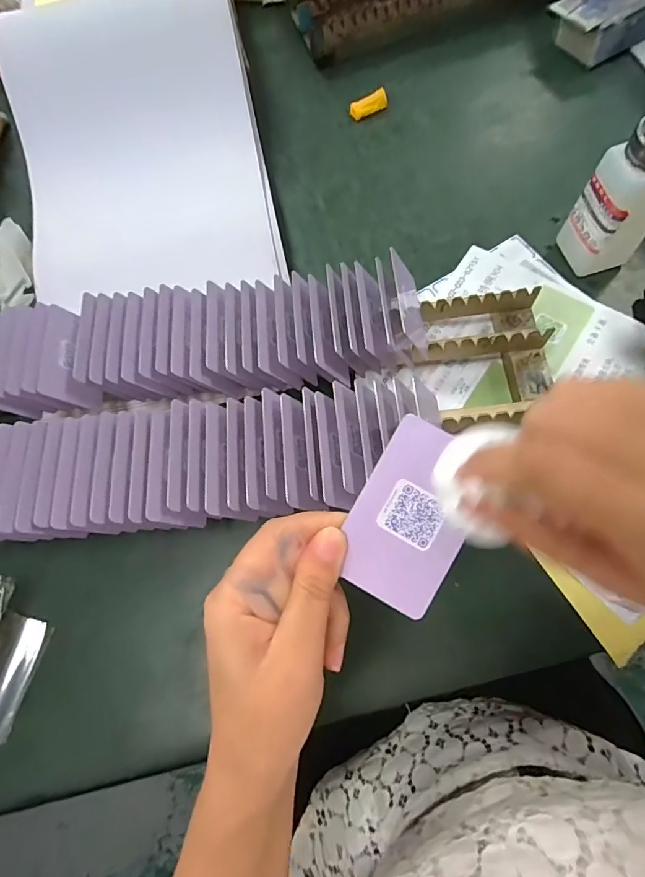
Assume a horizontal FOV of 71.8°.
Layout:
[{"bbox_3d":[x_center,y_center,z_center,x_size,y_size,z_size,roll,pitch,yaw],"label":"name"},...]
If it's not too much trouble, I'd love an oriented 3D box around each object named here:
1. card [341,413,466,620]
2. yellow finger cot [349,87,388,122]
[{"bbox_3d":[0.044,0.037,0.216,0.053,0.004,0.085,29,89,3],"label":"card"},{"bbox_3d":[0.056,-0.401,0.536,0.045,0.012,0.018,-20,75,10],"label":"yellow finger cot"}]

